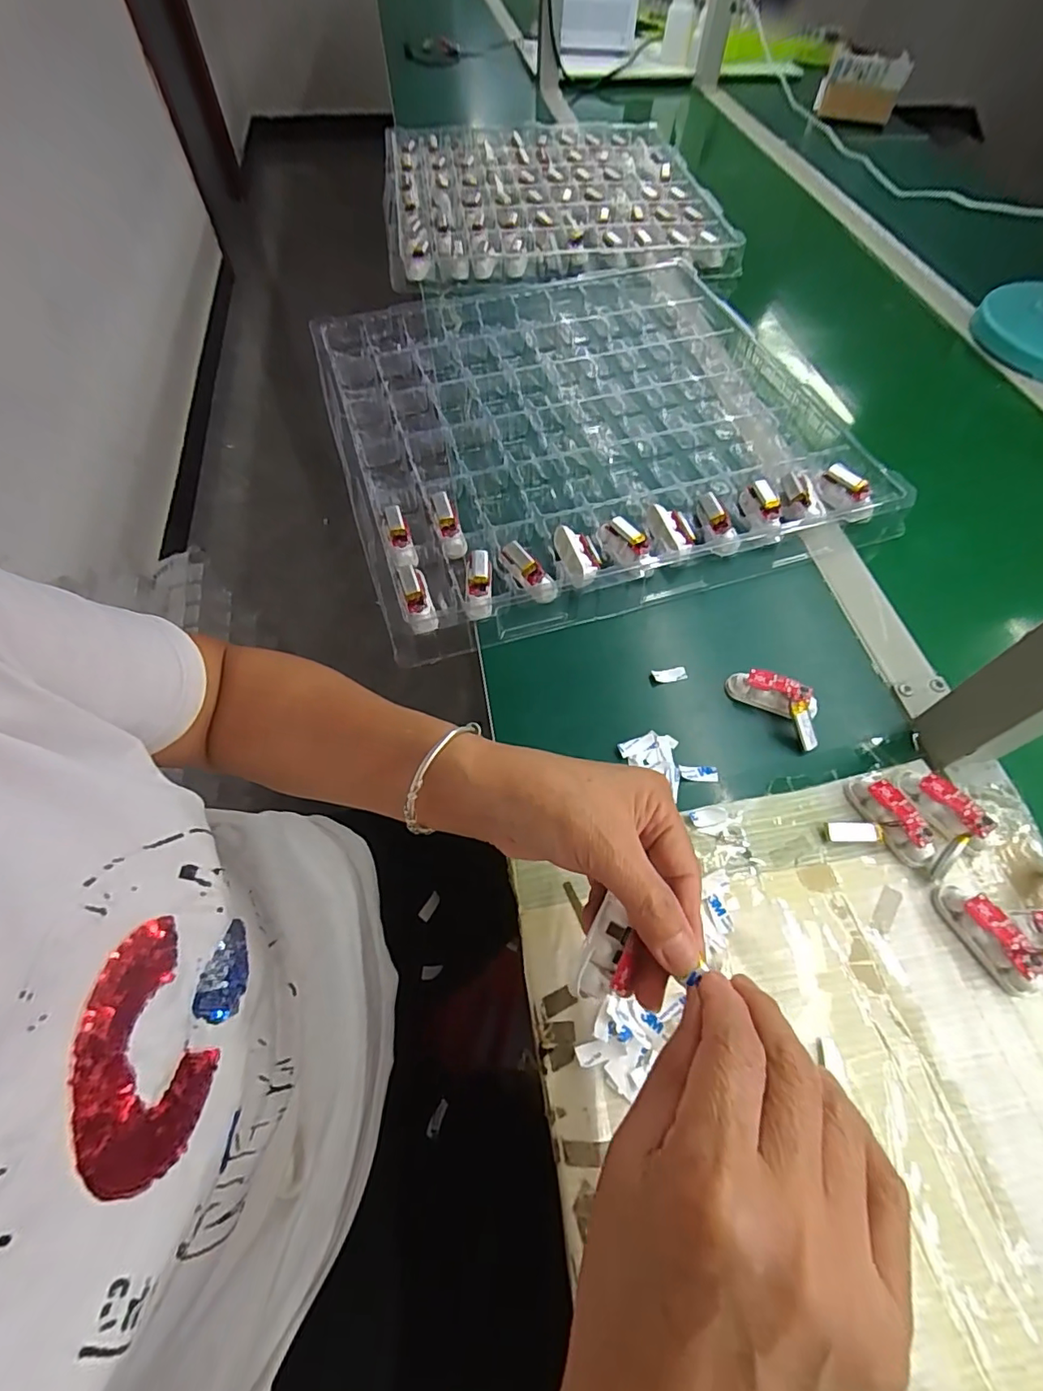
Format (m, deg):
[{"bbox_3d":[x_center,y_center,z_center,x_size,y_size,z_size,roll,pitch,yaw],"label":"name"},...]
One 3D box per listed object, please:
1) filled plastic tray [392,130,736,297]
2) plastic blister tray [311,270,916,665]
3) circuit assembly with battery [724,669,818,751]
[{"bbox_3d":[0.034,-0.737,0.803,0.453,0.040,0.494,-5,60,-3],"label":"filled plastic tray"},{"bbox_3d":[0.046,-0.280,0.546,0.450,0.032,0.470,-17,62,-10],"label":"plastic blister tray"},{"bbox_3d":[0.186,0.004,0.391,0.033,0.025,0.072,-39,67,-20],"label":"circuit assembly with battery"}]

